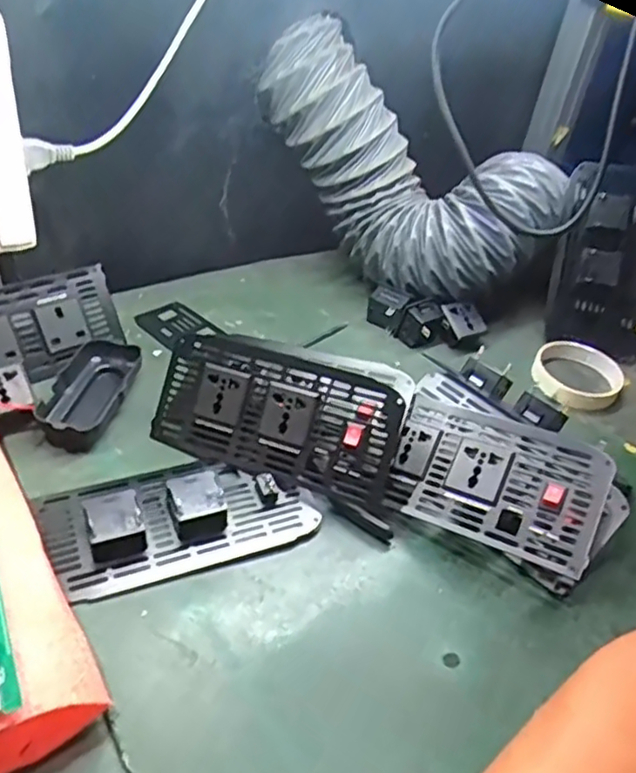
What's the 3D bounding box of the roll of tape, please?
[{"bbox_3d":[0.255,-0.014,0.653,0.081,0.021,0.090,22,40,14],"label":"roll of tape"}]

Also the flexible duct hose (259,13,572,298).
[{"bbox_3d":[0.087,-0.219,0.690,0.310,0.163,0.135,37,42,-3],"label":"flexible duct hose"}]

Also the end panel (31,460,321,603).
[{"bbox_3d":[-0.096,0.084,0.463,0.179,0.031,0.092,-8,42,-22],"label":"end panel"}]

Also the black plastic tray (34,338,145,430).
[{"bbox_3d":[-0.184,0.004,0.542,0.053,0.027,0.107,11,38,1],"label":"black plastic tray"}]

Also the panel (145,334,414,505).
[{"bbox_3d":[-0.033,0.019,0.504,0.186,0.095,0.020,16,3,17],"label":"panel"}]

